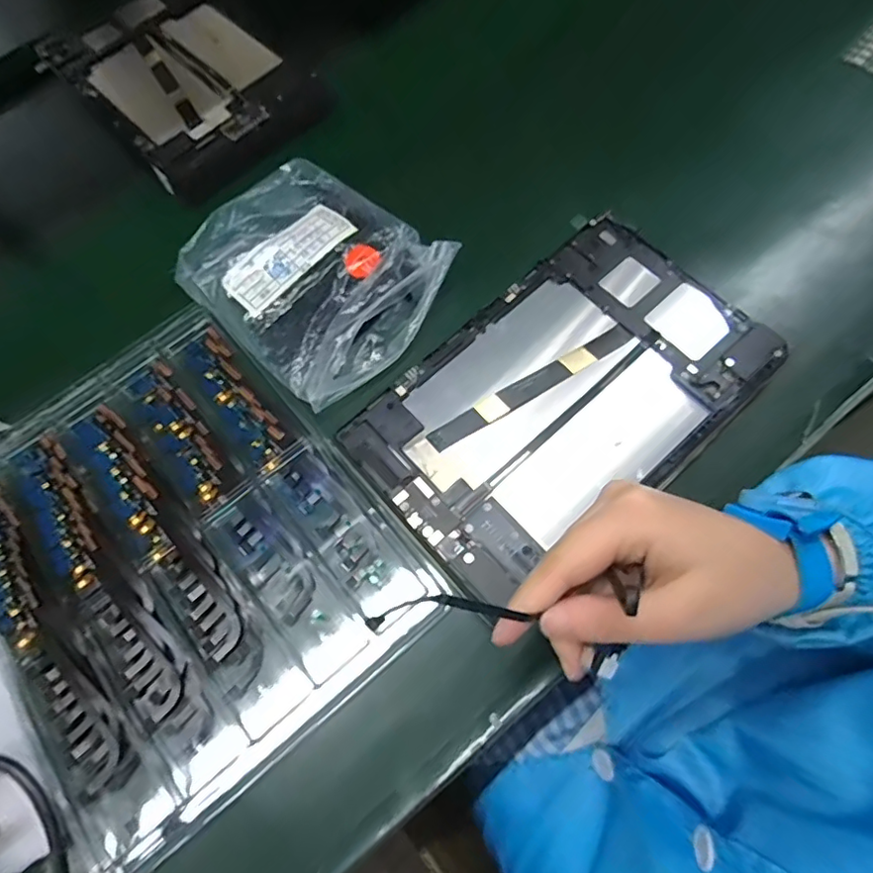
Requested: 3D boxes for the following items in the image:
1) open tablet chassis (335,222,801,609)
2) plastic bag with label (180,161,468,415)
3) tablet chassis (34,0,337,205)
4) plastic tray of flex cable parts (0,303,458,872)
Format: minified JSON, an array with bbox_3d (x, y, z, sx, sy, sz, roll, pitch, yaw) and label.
[{"bbox_3d":[0.074,-0.024,0.336,0.232,0.010,0.145,-40,72,-10],"label":"open tablet chassis"},{"bbox_3d":[-0.086,-0.118,0.391,0.141,0.023,0.172,-44,71,-12],"label":"plastic bag with label"},{"bbox_3d":[-0.213,-0.304,0.473,0.138,0.016,0.187,-43,71,-12],"label":"tablet chassis"},{"bbox_3d":[-0.158,0.061,0.338,0.215,0.017,0.269,-38,73,-11],"label":"plastic tray of flex cable parts"}]

